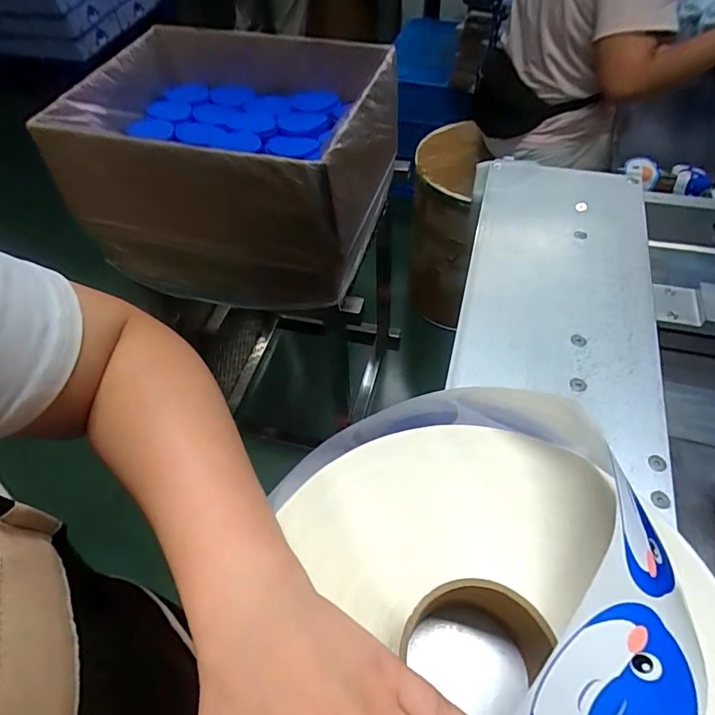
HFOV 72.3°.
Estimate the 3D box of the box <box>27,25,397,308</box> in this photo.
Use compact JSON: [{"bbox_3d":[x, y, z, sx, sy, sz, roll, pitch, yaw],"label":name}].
[{"bbox_3d":[-0.204,-0.354,0.902,0.502,0.289,0.390,11,55,11],"label":"box"}]

